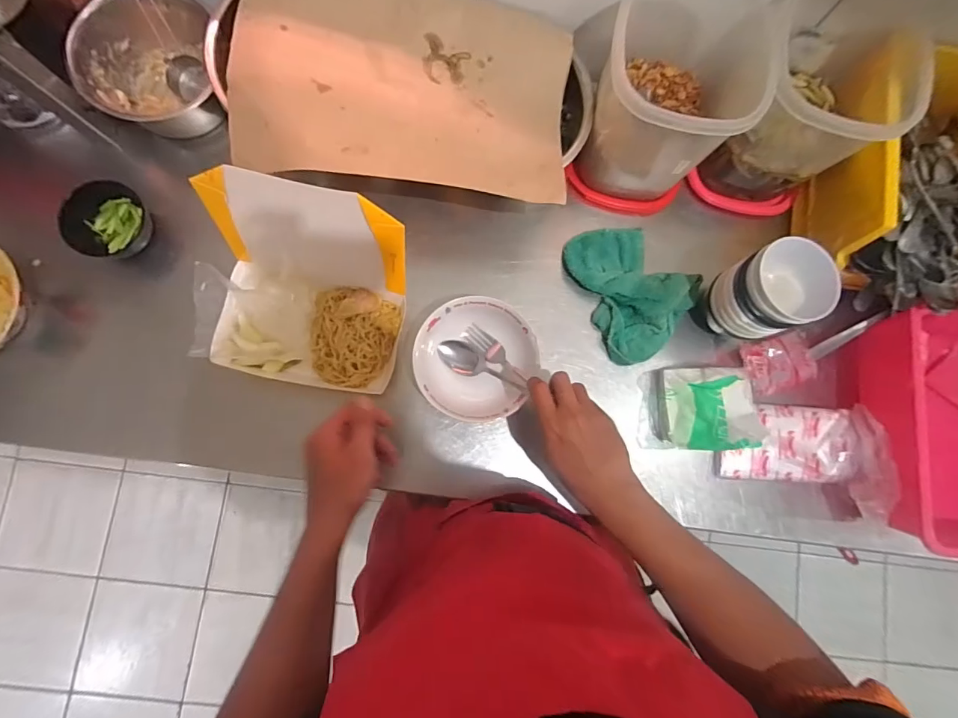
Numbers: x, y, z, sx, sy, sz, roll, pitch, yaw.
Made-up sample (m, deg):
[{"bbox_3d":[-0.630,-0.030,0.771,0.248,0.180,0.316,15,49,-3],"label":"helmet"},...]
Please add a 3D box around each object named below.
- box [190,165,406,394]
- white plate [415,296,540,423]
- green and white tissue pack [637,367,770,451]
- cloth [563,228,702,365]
[{"bbox_3d":[-0.187,-0.066,0.474,0.196,0.175,0.170,10,82,-3],"label":"box"},{"bbox_3d":[-0.003,0.001,0.546,0.138,0.047,0.141,1,83,-4],"label":"white plate"},{"bbox_3d":[0.270,0.059,0.543,0.124,0.078,0.098,2,83,-4],"label":"green and white tissue pack"},{"bbox_3d":[0.204,-0.098,0.579,0.140,0.037,0.178,-25,85,-7],"label":"cloth"}]

